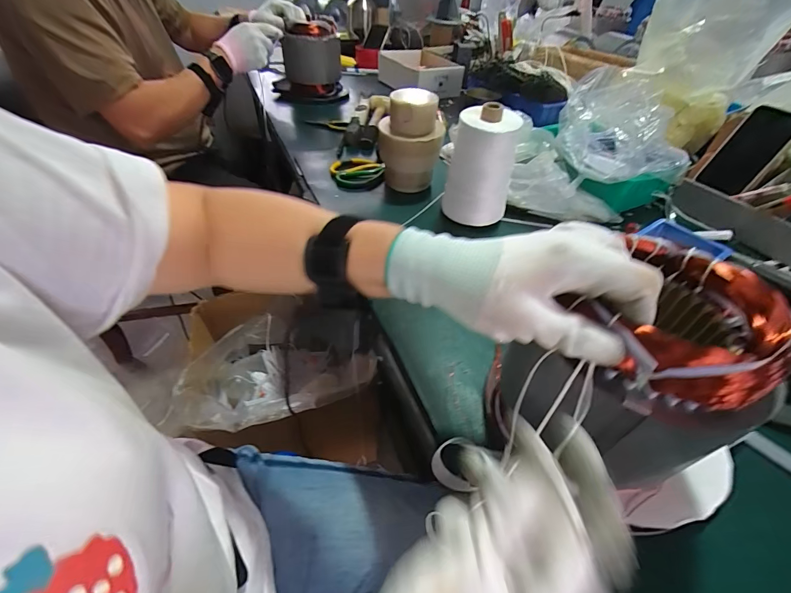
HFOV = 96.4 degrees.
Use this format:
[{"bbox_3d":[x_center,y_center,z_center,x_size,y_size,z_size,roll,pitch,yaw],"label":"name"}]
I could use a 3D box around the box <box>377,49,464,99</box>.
[{"bbox_3d":[0.075,-0.686,1.090,0.184,0.073,0.270,-15,49,-17],"label":"box"}]

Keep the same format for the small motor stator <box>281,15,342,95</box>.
[{"bbox_3d":[-0.226,-0.644,0.955,0.143,0.170,0.134,-11,48,-13],"label":"small motor stator"}]

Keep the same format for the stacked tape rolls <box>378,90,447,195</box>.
[{"bbox_3d":[0.025,-0.264,0.620,0.104,0.147,0.104,5,46,1],"label":"stacked tape rolls"}]

